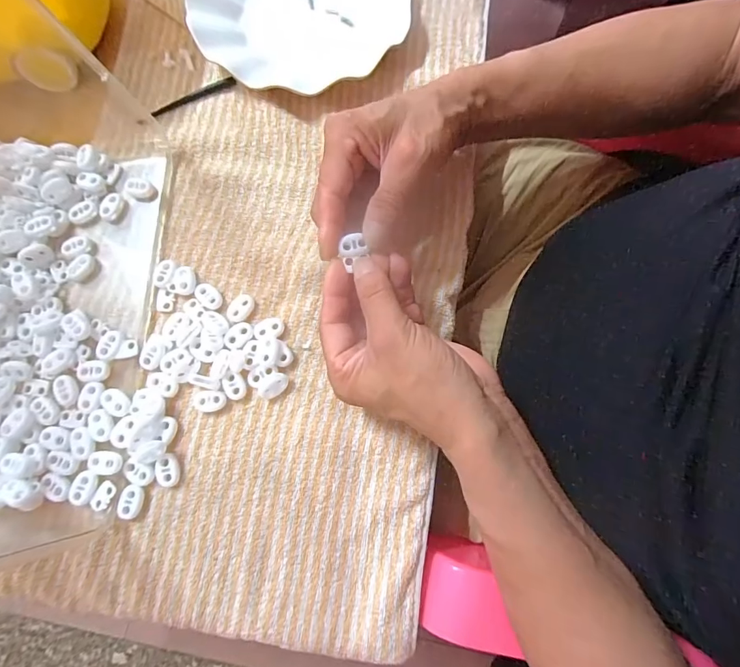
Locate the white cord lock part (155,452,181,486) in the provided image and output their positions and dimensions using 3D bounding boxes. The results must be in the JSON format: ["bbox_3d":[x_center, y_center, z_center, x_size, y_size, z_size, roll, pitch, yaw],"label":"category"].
[{"bbox_3d":[-0.140,0.095,0.294,0.014,0.007,0.022,-22,78,-5],"label":"white cord lock part"}]

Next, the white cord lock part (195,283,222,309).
[{"bbox_3d":[-0.122,-0.028,0.318,0.023,0.004,0.015,42,81,8],"label":"white cord lock part"}]

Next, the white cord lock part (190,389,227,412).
[{"bbox_3d":[-0.116,0.048,0.304,0.025,0.007,0.015,3,77,0],"label":"white cord lock part"}]

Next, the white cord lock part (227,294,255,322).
[{"bbox_3d":[-0.097,-0.019,0.318,0.017,0.005,0.023,41,80,8],"label":"white cord lock part"}]

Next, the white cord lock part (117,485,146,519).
[{"bbox_3d":[-0.163,0.115,0.290,0.016,0.007,0.022,10,78,2],"label":"white cord lock part"}]

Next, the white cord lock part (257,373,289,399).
[{"bbox_3d":[-0.069,0.038,0.305,0.023,0.009,0.014,-40,81,-8],"label":"white cord lock part"}]

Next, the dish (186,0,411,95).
[{"bbox_3d":[-0.060,-0.288,0.365,0.181,0.023,0.186,0,77,0],"label":"dish"}]

